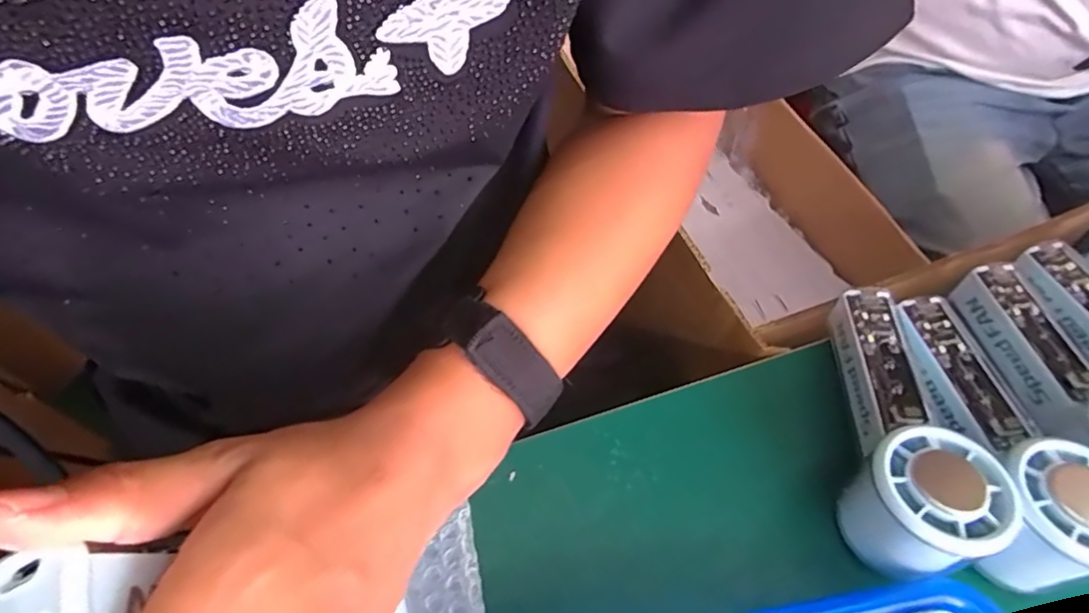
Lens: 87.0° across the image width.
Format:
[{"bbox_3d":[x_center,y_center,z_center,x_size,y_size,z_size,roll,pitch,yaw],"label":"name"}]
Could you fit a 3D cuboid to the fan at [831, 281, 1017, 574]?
[{"bbox_3d":[0.185,0.060,0.303,0.054,0.072,0.151,15,58,6],"label":"fan"}]

